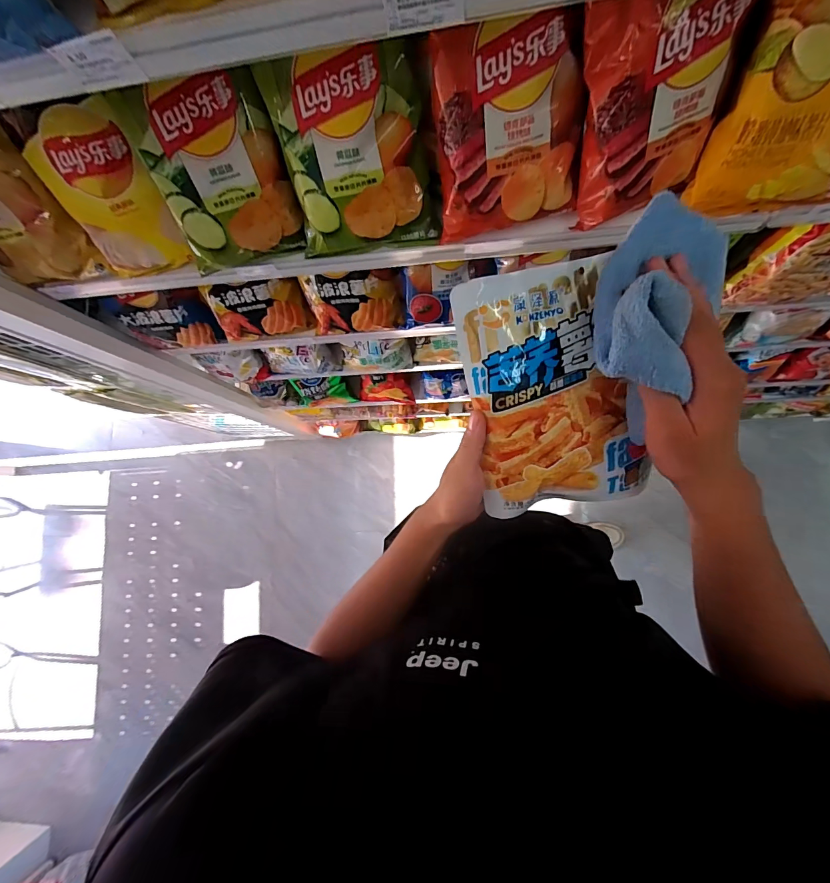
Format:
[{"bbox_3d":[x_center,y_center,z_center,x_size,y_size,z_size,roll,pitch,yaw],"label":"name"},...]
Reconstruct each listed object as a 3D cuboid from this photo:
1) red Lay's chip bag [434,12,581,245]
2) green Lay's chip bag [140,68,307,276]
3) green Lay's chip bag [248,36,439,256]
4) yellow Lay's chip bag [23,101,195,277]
[{"bbox_3d":[0.090,-0.299,0.385,0.135,0.159,0.055,-7,50,2],"label":"red Lay's chip bag"},{"bbox_3d":[-0.206,-0.280,0.414,0.136,0.164,0.052,-19,48,-5],"label":"green Lay's chip bag"},{"bbox_3d":[-0.059,-0.287,0.402,0.148,0.158,0.050,-10,46,2],"label":"green Lay's chip bag"},{"bbox_3d":[-0.333,-0.269,0.431,0.111,0.158,0.045,-13,50,-2],"label":"yellow Lay's chip bag"}]

